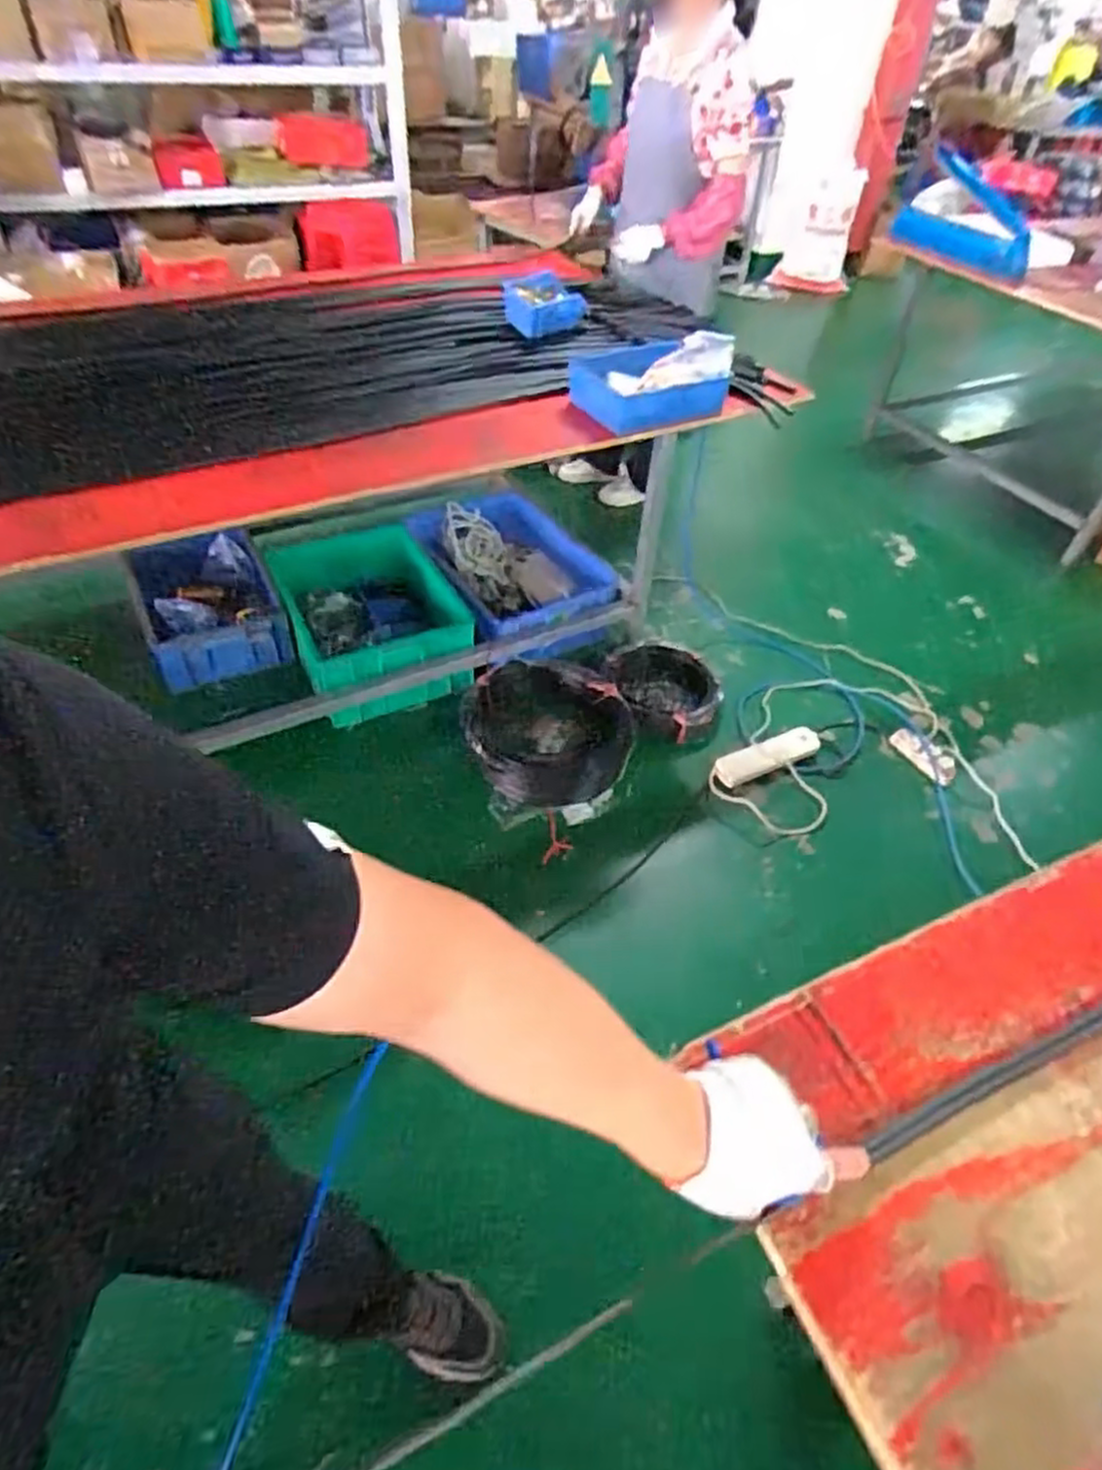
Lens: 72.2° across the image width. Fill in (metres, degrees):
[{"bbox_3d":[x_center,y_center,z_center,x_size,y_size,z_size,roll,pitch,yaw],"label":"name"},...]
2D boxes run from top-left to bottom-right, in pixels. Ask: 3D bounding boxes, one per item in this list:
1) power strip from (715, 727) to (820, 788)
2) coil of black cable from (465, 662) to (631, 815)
[{"bbox_3d":[0.550,0.054,1.910,0.311,0.031,0.086,-19,50,-20],"label":"power strip"},{"bbox_3d":[0.000,-0.024,1.839,0.379,0.097,0.395,1,46,-1],"label":"coil of black cable"}]

